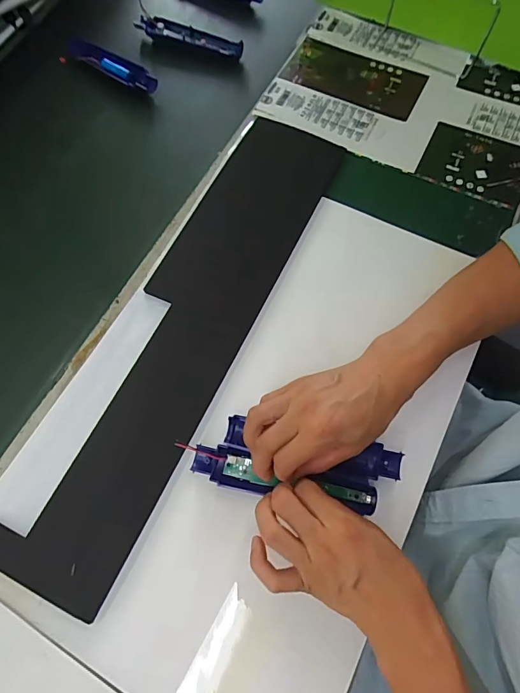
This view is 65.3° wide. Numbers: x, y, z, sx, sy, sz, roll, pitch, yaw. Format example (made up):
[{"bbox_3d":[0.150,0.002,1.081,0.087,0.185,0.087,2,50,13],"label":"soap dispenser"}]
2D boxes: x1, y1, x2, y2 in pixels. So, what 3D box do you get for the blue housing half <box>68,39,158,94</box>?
[{"bbox_3d":[-0.218,-0.413,0.596,0.147,0.025,0.033,30,72,12],"label":"blue housing half"}]

